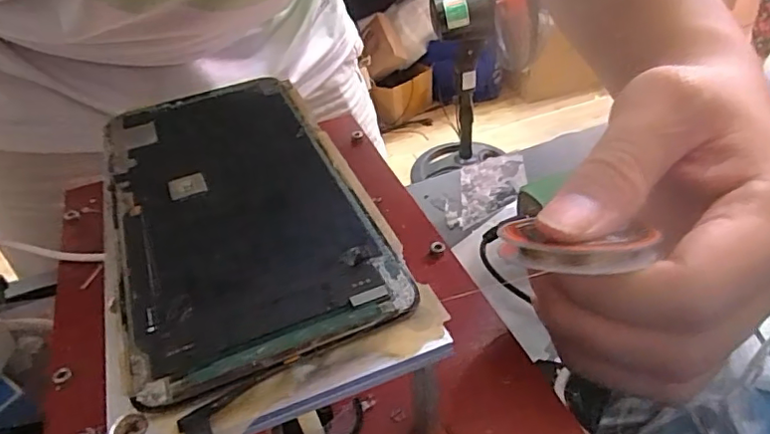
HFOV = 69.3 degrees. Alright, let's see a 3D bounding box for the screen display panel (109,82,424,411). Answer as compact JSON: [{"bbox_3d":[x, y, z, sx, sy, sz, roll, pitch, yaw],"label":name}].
[{"bbox_3d":[-0.052,-0.009,0.184,0.073,0.004,0.145,-18,42,-14],"label":"screen display panel"}]

